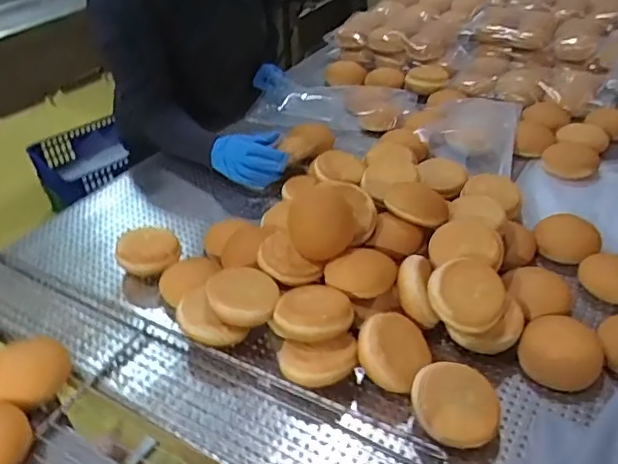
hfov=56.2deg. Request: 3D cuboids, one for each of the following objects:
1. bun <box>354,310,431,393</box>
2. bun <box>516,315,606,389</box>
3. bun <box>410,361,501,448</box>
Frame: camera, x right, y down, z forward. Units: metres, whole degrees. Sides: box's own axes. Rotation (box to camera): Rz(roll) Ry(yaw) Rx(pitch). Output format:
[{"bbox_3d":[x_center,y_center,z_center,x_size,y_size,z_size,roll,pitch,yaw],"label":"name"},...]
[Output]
[{"bbox_3d":[0.103,0.143,0.721,0.090,0.028,0.087,11,59,-20],"label":"bun"},{"bbox_3d":[0.318,0.151,0.732,0.098,0.057,0.087,17,42,23],"label":"bun"},{"bbox_3d":[0.167,0.200,0.672,0.097,0.031,0.090,4,54,-6],"label":"bun"}]

